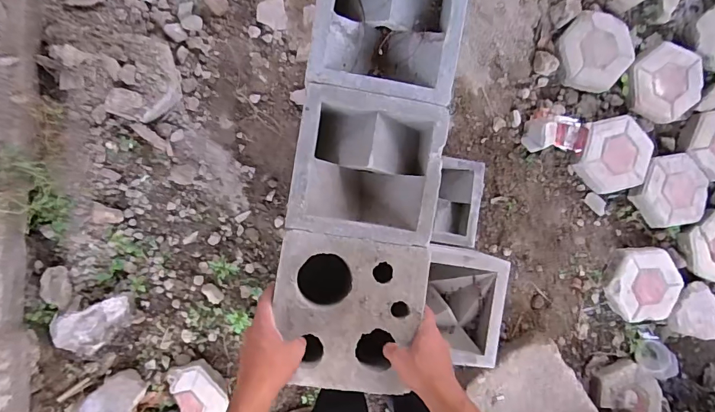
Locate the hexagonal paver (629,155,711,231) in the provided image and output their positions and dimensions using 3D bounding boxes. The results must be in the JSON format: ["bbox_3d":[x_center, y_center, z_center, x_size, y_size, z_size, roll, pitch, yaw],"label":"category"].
[{"bbox_3d":[0.871,-0.042,1.212,0.200,0.058,0.197,-9,94,-6],"label":"hexagonal paver"}]

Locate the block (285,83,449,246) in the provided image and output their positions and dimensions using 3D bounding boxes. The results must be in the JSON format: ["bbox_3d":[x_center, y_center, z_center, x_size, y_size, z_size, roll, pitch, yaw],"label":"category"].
[{"bbox_3d":[0.013,-0.054,0.615,0.198,0.069,0.198,8,92,-7],"label":"block"}]

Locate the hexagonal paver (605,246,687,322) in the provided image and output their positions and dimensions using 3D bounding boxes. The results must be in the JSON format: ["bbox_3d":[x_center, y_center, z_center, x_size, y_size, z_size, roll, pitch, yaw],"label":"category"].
[{"bbox_3d":[0.799,0.220,1.211,0.193,0.066,0.202,4,92,-7],"label":"hexagonal paver"}]

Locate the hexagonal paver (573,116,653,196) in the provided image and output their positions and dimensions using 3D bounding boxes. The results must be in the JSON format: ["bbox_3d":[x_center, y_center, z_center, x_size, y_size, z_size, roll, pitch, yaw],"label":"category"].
[{"bbox_3d":[0.704,-0.141,1.190,0.187,0.053,0.209,4,92,-7],"label":"hexagonal paver"}]

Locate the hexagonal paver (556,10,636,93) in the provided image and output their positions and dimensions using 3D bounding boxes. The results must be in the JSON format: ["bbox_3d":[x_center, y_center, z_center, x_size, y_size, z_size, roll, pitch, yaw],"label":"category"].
[{"bbox_3d":[0.643,-0.416,1.166,0.205,0.048,0.198,11,91,-7],"label":"hexagonal paver"}]

